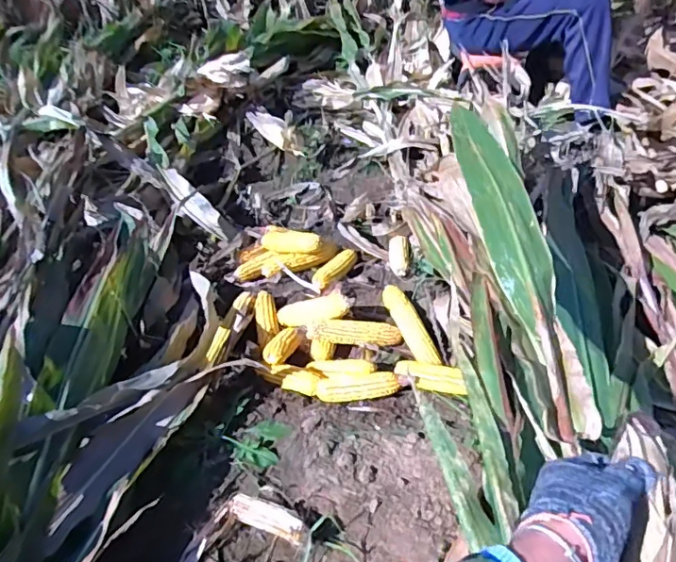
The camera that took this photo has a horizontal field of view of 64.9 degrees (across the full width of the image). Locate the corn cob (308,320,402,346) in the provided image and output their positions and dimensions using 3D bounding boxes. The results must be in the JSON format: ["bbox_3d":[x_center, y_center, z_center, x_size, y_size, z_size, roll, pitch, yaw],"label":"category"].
[{"bbox_3d":[0.040,0.106,1.118,0.193,0.043,0.055,4,39,-18],"label":"corn cob"}]

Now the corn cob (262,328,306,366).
[{"bbox_3d":[-0.114,0.132,1.105,0.099,0.045,0.053,-39,50,-16],"label":"corn cob"}]

